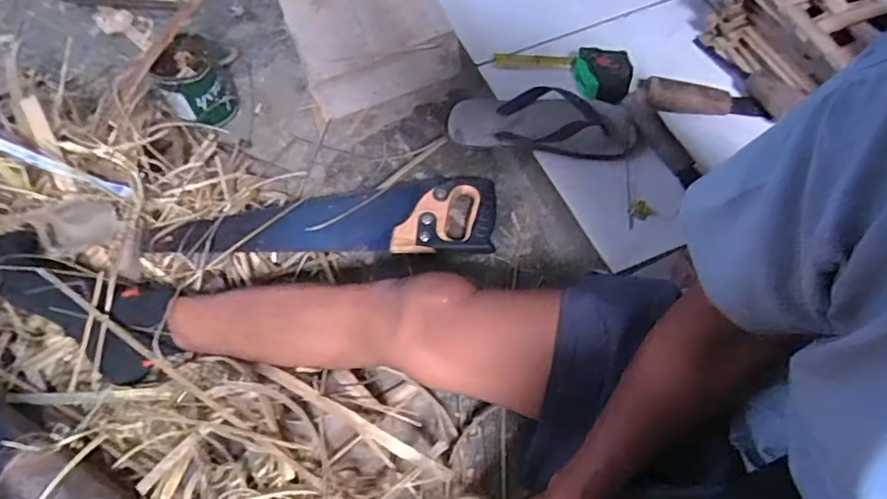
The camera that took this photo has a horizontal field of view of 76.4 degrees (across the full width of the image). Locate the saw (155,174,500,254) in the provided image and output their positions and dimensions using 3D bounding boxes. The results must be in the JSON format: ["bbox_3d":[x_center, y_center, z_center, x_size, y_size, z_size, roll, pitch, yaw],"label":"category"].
[{"bbox_3d":[-0.154,-0.045,0.776,0.452,0.049,0.118,-4,60,0],"label":"saw"}]

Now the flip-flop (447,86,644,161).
[{"bbox_3d":[0.139,-0.180,0.797,0.255,0.057,0.103,13,62,9],"label":"flip-flop"}]

